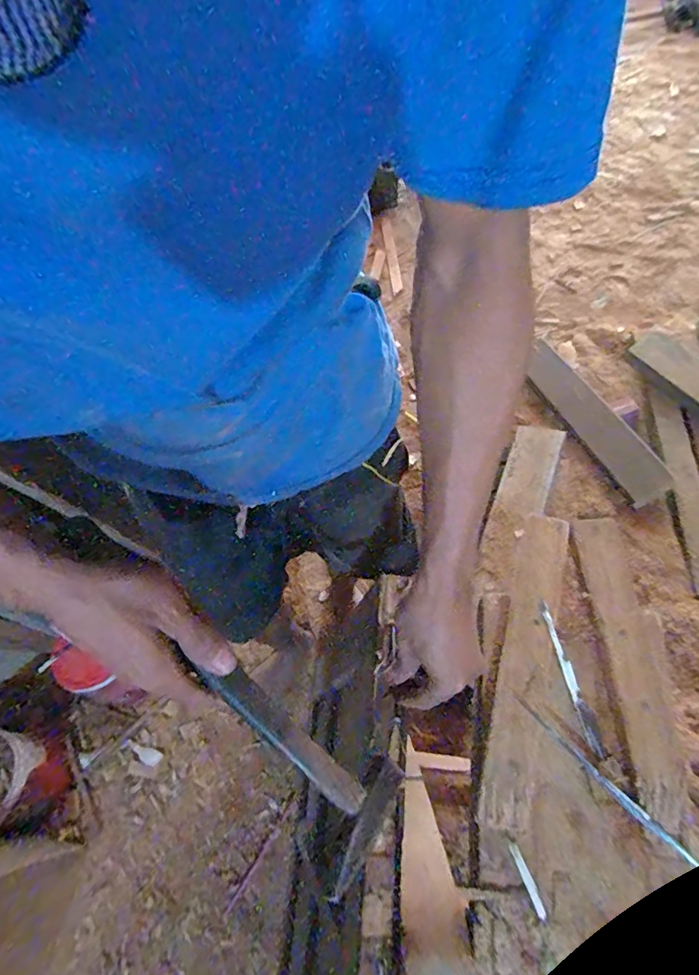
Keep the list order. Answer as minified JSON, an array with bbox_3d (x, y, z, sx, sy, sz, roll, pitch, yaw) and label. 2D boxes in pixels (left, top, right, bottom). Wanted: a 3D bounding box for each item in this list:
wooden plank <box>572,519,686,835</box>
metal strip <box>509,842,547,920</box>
[{"bbox_3d":[0.224,0.132,0.385,0.041,0.021,0.224,-4,62,0],"label":"wooden plank"},{"bbox_3d":[0.127,0.279,0.345,0.007,0.004,0.046,-22,64,-3],"label":"metal strip"}]

